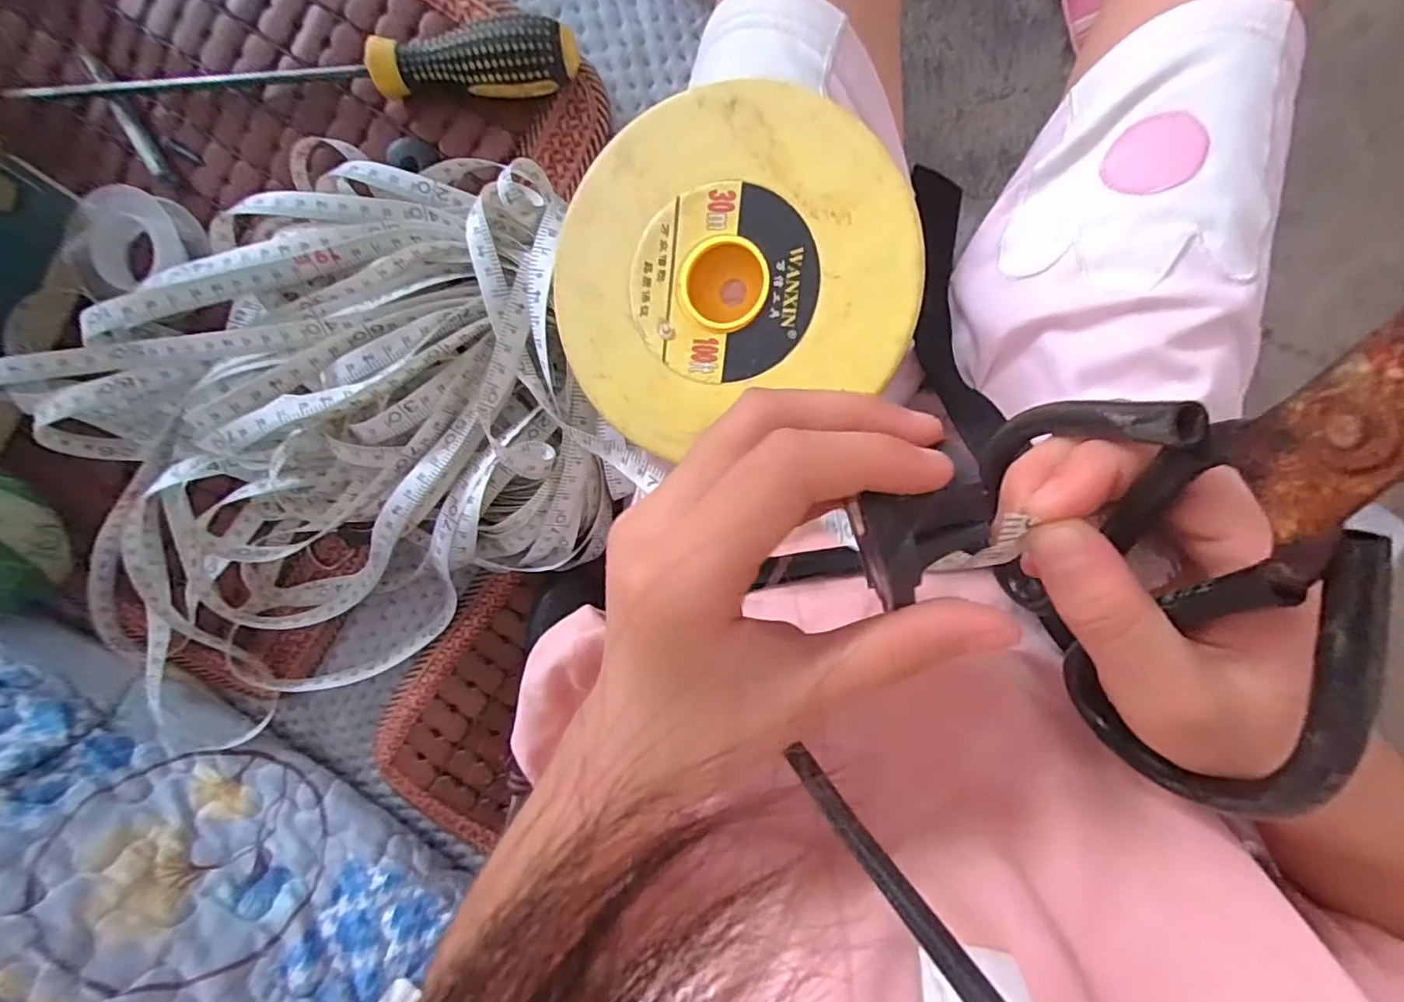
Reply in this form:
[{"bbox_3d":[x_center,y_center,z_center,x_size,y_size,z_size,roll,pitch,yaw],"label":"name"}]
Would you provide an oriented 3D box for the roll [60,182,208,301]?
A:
[{"bbox_3d":[-0.300,-0.137,0.321,0.059,0.019,0.055,-6,99,2],"label":"roll"}]

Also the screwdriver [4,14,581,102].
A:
[{"bbox_3d":[-0.199,-0.212,0.304,0.271,0.026,0.028,-3,99,1],"label":"screwdriver"}]

